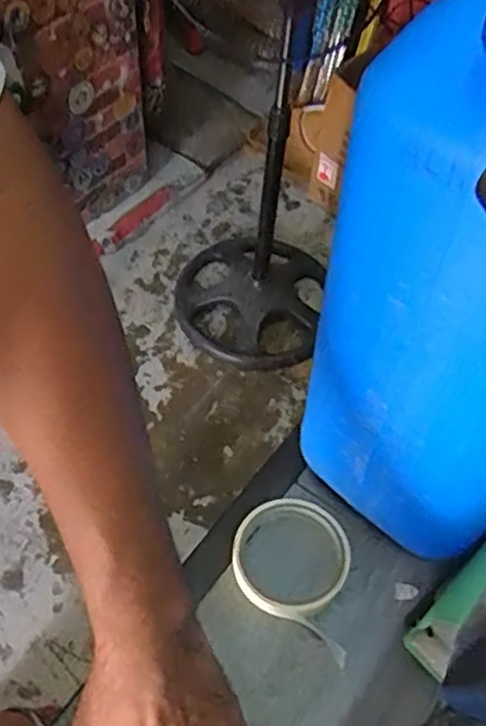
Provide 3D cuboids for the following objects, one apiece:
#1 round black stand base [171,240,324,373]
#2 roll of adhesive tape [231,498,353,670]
[{"bbox_3d":[0.011,-0.164,1.736,0.364,0.096,0.386,2,54,-3],"label":"round black stand base"},{"bbox_3d":[0.050,0.158,0.538,0.121,0.024,0.088,33,58,18],"label":"roll of adhesive tape"}]

